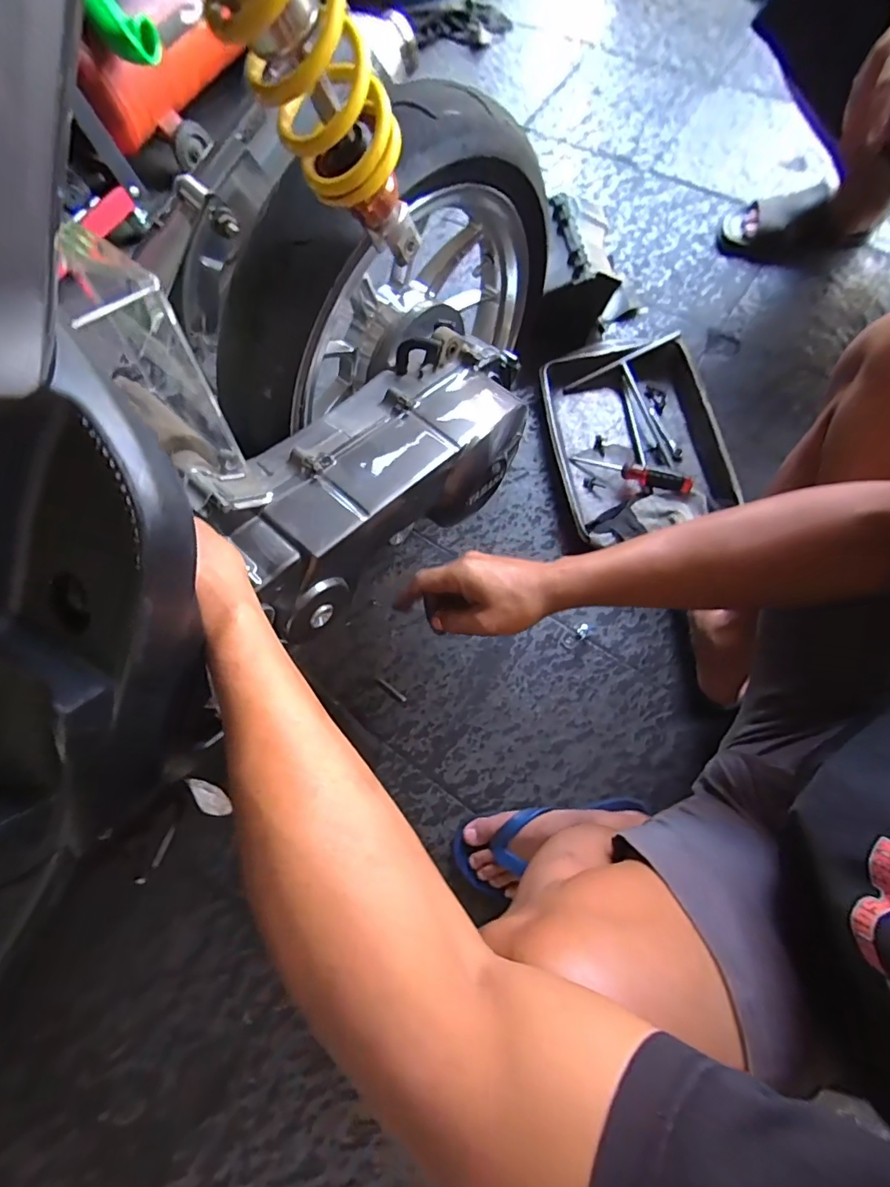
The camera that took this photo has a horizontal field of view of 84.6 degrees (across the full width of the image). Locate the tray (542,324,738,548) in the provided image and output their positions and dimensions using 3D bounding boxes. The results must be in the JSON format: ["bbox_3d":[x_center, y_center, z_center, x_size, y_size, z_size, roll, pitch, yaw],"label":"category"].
[{"bbox_3d":[0.306,-0.242,0.789,0.252,0.072,0.369,-9,74,3],"label":"tray"}]

